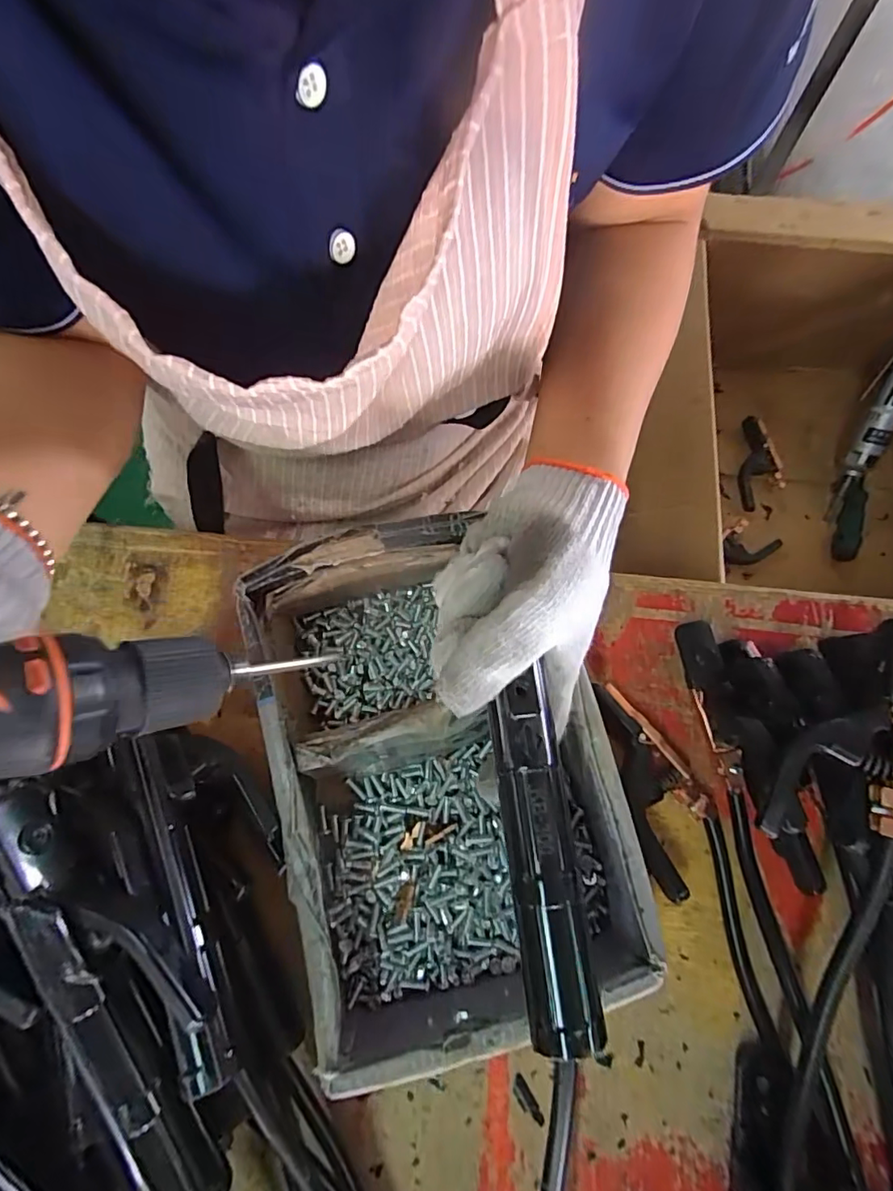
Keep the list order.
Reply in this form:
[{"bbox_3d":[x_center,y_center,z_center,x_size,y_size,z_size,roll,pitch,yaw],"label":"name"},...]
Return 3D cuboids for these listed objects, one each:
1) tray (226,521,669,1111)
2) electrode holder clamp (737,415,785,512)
[{"bbox_3d":[-0.007,0.093,0.299,0.168,0.063,0.260,-16,76,-3],"label":"tray"},{"bbox_3d":[0.406,-0.172,0.675,0.053,0.040,0.125,1,76,1],"label":"electrode holder clamp"}]

